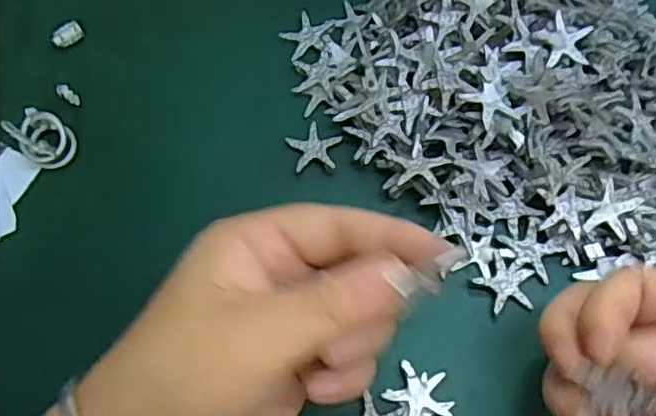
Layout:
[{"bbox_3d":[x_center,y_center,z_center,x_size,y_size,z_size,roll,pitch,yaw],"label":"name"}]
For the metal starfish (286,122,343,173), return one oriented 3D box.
[{"bbox_3d":[-0.006,-0.031,0.324,0.026,0.004,0.027,0,69,-1],"label":"metal starfish"}]

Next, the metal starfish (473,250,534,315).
[{"bbox_3d":[0.082,0.036,0.300,0.027,0.004,0.025,0,69,-1],"label":"metal starfish"}]

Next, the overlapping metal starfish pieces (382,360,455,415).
[{"bbox_3d":[0.039,0.085,0.282,0.028,0.005,0.030,16,70,5],"label":"overlapping metal starfish pieces"}]

